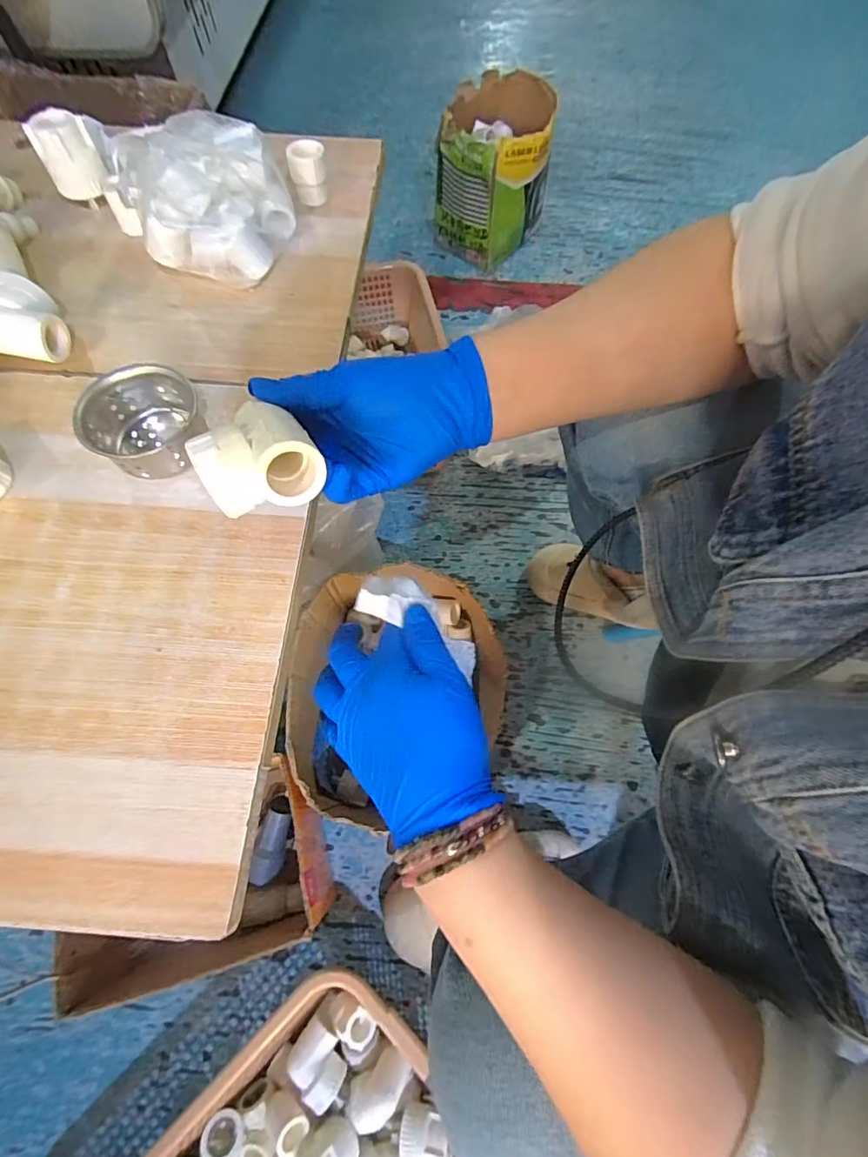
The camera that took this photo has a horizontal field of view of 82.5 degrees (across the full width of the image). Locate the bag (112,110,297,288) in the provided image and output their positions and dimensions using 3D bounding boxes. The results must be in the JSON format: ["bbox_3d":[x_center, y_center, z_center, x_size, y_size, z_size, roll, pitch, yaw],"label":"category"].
[{"bbox_3d":[-0.188,-0.324,0.404,0.128,0.071,0.156,-16,69,-7],"label":"bag"}]

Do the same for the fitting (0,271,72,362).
[{"bbox_3d":[-0.312,-0.191,0.363,0.072,0.036,0.044,2,68,1],"label":"fitting"}]

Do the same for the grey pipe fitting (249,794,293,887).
[{"bbox_3d":[-0.204,0.331,0.627,0.034,0.033,0.098,7,68,3],"label":"grey pipe fitting"}]

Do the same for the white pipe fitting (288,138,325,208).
[{"bbox_3d":[-0.113,-0.368,0.451,0.033,0.041,0.025,-12,69,-5],"label":"white pipe fitting"}]

